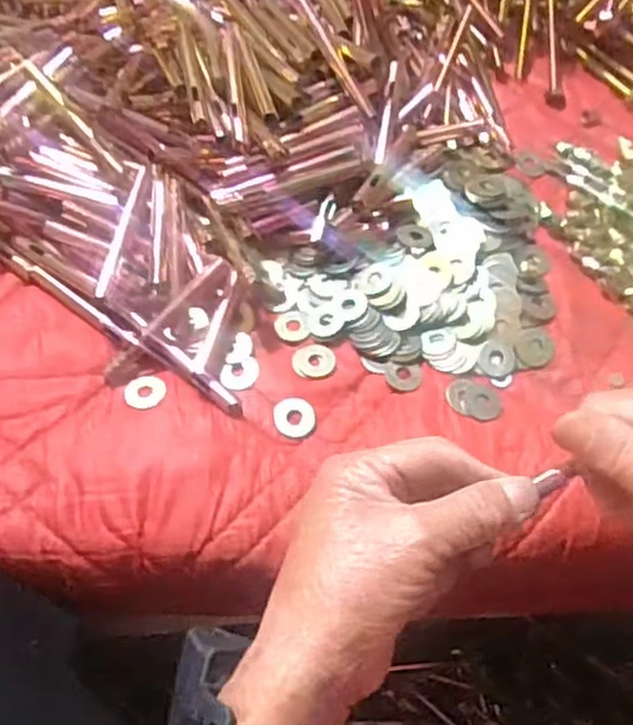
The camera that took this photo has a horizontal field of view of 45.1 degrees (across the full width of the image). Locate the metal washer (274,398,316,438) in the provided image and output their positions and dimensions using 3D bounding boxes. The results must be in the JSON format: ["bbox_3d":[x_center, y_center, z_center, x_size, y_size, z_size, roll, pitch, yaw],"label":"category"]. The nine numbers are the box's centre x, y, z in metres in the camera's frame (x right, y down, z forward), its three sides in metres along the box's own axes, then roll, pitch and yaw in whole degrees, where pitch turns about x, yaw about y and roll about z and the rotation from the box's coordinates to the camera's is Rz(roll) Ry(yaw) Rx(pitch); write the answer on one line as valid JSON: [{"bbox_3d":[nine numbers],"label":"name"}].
[{"bbox_3d":[-0.012,0.029,0.408,0.022,0.004,0.022,1,59,-2],"label":"metal washer"}]

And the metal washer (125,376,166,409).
[{"bbox_3d":[-0.092,0.016,0.409,0.021,0.004,0.021,2,53,-3],"label":"metal washer"}]

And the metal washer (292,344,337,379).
[{"bbox_3d":[-0.001,-0.001,0.421,0.023,0.004,0.020,8,59,3],"label":"metal washer"}]

